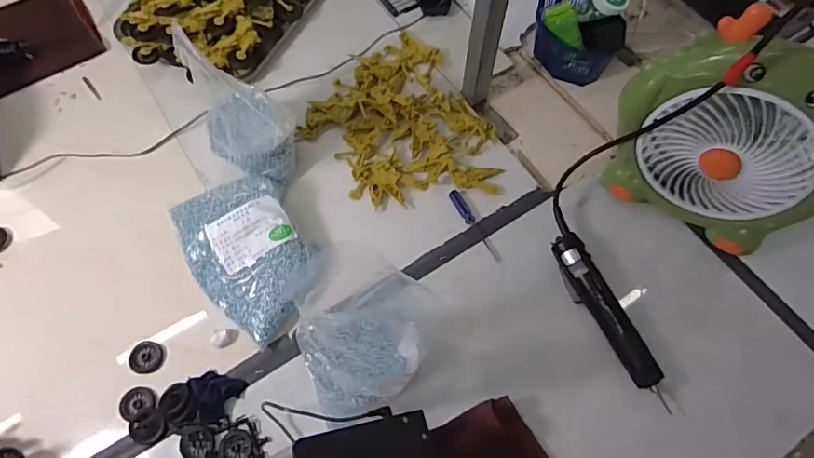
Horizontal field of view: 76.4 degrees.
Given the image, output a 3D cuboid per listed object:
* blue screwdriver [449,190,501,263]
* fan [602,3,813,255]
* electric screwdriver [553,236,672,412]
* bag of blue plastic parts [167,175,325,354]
[{"bbox_3d":[0.091,-0.005,0.697,0.016,0.009,0.120,-26,70,-12],"label":"blue screwdriver"},{"bbox_3d":[0.366,-0.093,0.595,0.252,0.261,0.081,31,69,11],"label":"fan"},{"bbox_3d":[0.243,0.104,0.633,0.042,0.028,0.218,-21,69,-10],"label":"electric screwdriver"},{"bbox_3d":[-0.201,0.025,0.663,0.149,0.053,0.230,-30,71,-14],"label":"bag of blue plastic parts"}]

